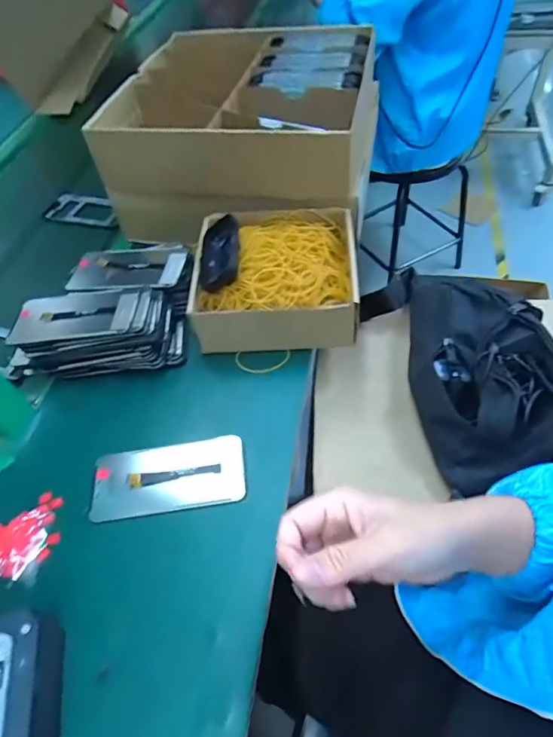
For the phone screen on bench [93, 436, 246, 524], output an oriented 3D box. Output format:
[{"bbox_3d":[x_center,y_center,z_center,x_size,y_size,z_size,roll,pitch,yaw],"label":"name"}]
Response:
[{"bbox_3d":[-0.111,0.110,0.471,0.154,0.007,0.072,-7,52,0],"label":"phone screen on bench"}]

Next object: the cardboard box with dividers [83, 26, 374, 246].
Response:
[{"bbox_3d":[-0.045,-0.364,0.716,0.347,0.165,0.328,6,53,10],"label":"cardboard box with dividers"}]

